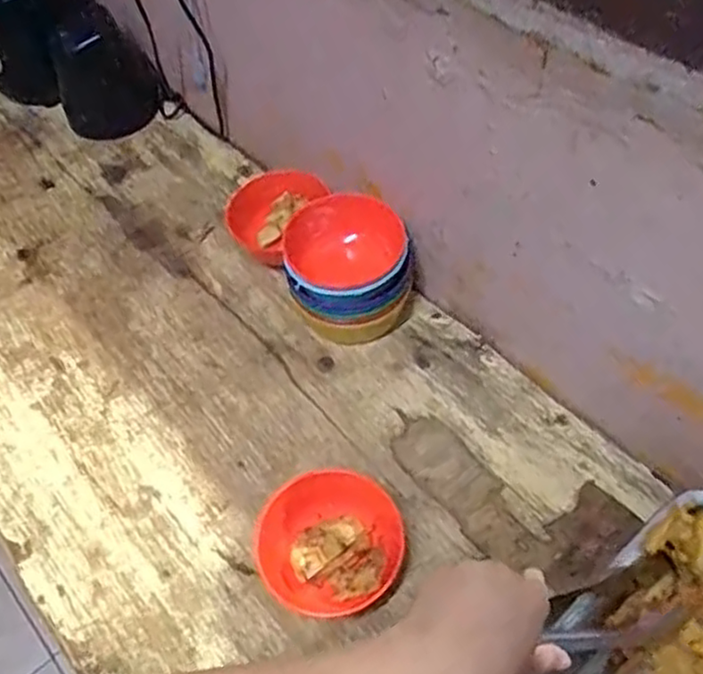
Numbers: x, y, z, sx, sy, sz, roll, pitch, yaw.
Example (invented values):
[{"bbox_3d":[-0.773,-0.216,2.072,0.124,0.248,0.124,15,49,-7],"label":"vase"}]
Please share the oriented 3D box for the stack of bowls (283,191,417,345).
[{"bbox_3d":[-0.001,-0.063,0.683,0.115,0.101,0.102,-6,55,0],"label":"stack of bowls"}]

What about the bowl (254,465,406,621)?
[{"bbox_3d":[-0.017,0.163,0.556,0.109,0.057,0.099,-15,56,-7],"label":"bowl"}]

